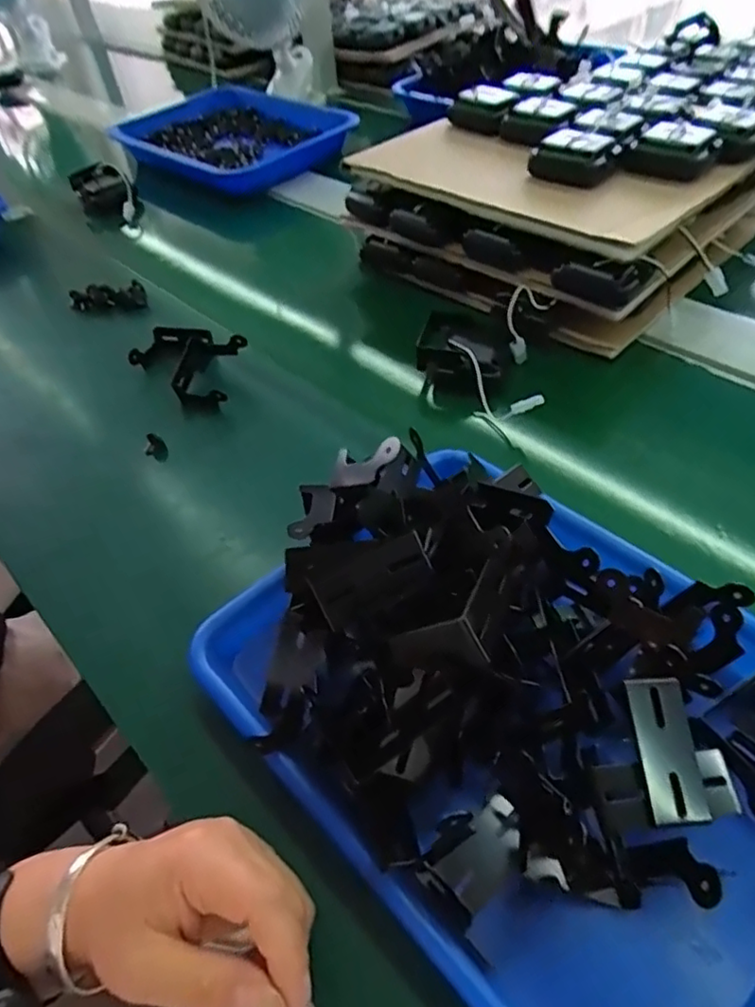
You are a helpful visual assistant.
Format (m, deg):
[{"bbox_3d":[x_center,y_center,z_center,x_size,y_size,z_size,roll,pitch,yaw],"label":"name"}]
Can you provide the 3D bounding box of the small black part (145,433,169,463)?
[{"bbox_3d":[-0.193,-0.048,0.539,0.018,0.028,0.009,-23,51,-15],"label":"small black part"}]

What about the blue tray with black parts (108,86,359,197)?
[{"bbox_3d":[-0.215,-0.588,0.990,0.384,0.057,0.227,35,60,29],"label":"blue tray with black parts"}]

